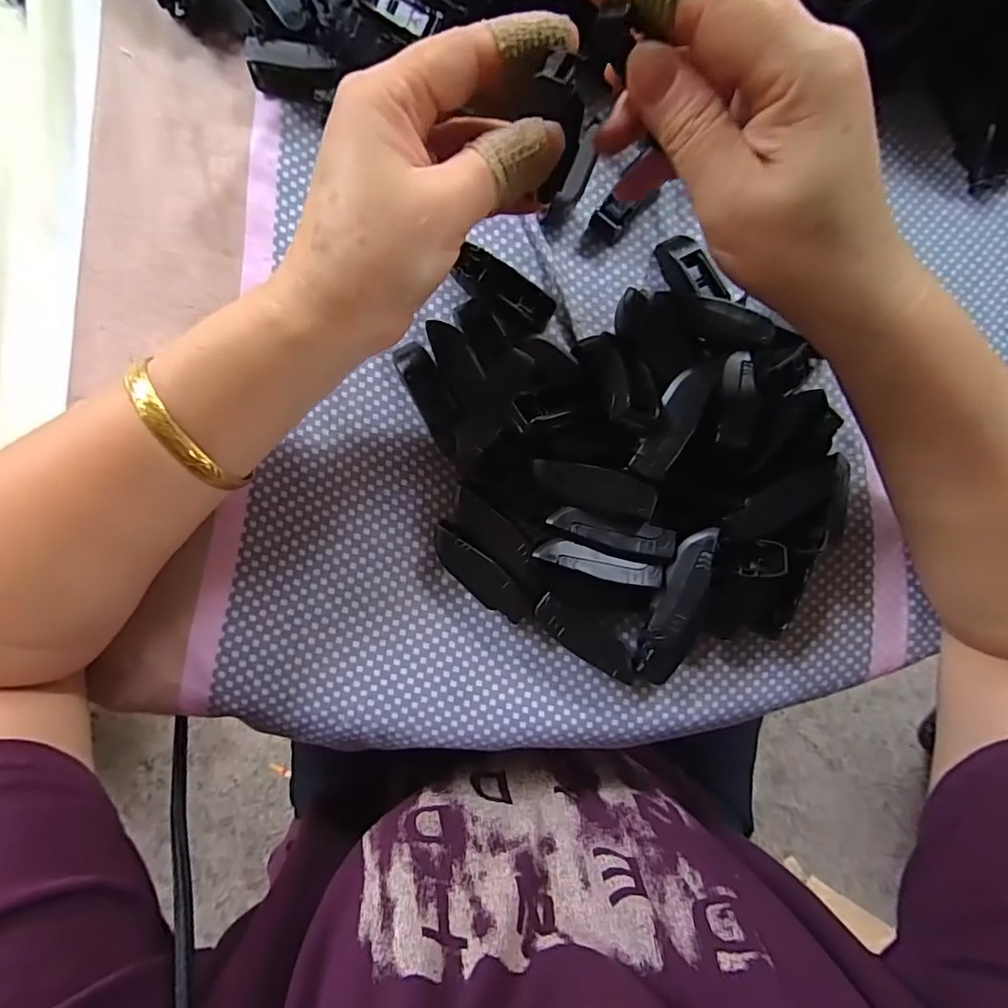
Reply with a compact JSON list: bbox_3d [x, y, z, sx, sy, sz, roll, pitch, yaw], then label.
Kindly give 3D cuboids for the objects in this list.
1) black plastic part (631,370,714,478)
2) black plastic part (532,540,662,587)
[{"bbox_3d":[0.069,-0.033,0.223,0.016,0.006,0.049,26,85,-3],"label":"black plastic part"},{"bbox_3d":[0.040,0.025,0.232,0.053,0.007,0.011,16,86,-4],"label":"black plastic part"}]

